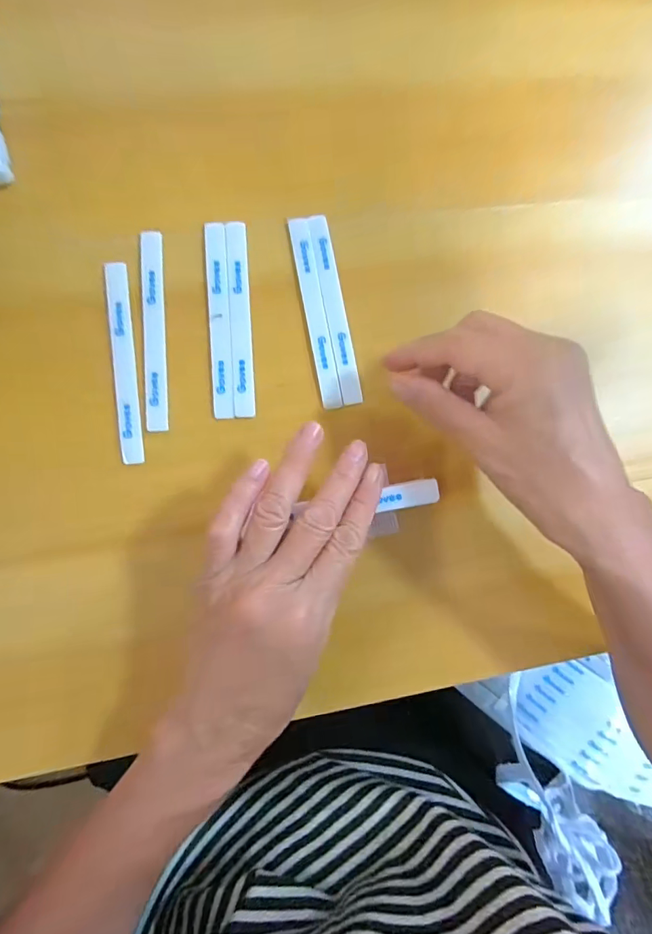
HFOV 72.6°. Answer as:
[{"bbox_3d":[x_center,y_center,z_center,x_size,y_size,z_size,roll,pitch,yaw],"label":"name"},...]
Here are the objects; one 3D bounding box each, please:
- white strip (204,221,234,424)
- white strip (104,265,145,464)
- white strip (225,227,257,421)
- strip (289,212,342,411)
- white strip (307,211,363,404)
[{"bbox_3d":[-0.064,-0.089,0.268,0.012,0.004,0.118,-3,87,-6],"label":"white strip"},{"bbox_3d":[-0.119,-0.061,0.261,0.014,0.006,0.117,-5,88,-6],"label":"white strip"},{"bbox_3d":[-0.052,-0.090,0.270,0.013,0.004,0.118,-3,87,-6],"label":"white strip"},{"bbox_3d":[-0.006,-0.096,0.275,0.012,0.004,0.119,-10,88,-7],"label":"strip"},{"bbox_3d":[0.006,-0.099,0.276,0.013,0.004,0.120,-11,88,-7],"label":"white strip"}]

